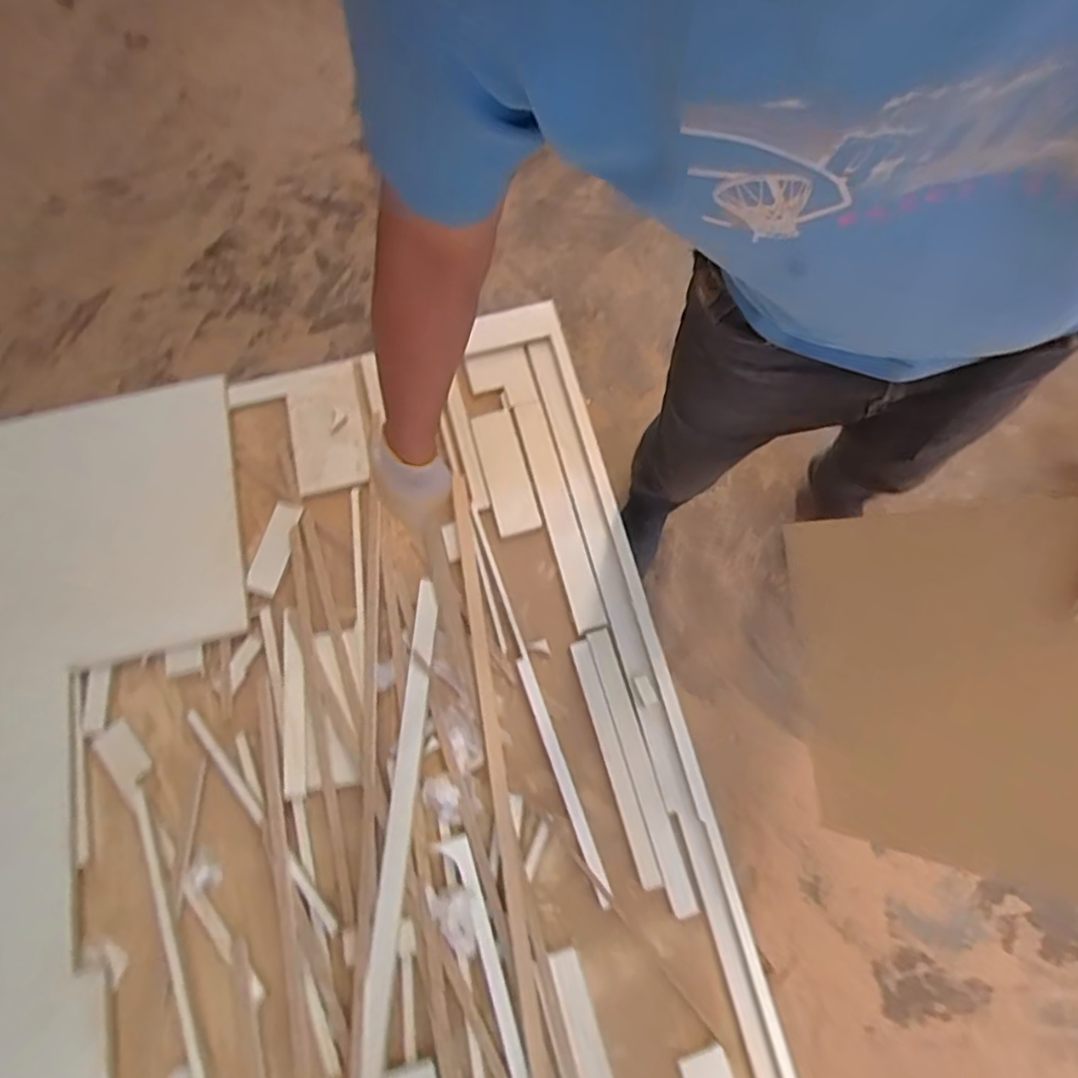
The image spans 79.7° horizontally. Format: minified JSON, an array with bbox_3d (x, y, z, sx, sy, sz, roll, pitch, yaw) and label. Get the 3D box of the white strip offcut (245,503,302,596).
[{"bbox_3d":[-0.519,0.017,1.273,0.058,0.016,0.187,21,75,-15],"label":"white strip offcut"}]

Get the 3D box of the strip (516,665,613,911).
[{"bbox_3d":[0.040,0.414,1.128,0.023,0.025,0.424,-19,73,-6],"label":"strip"}]

